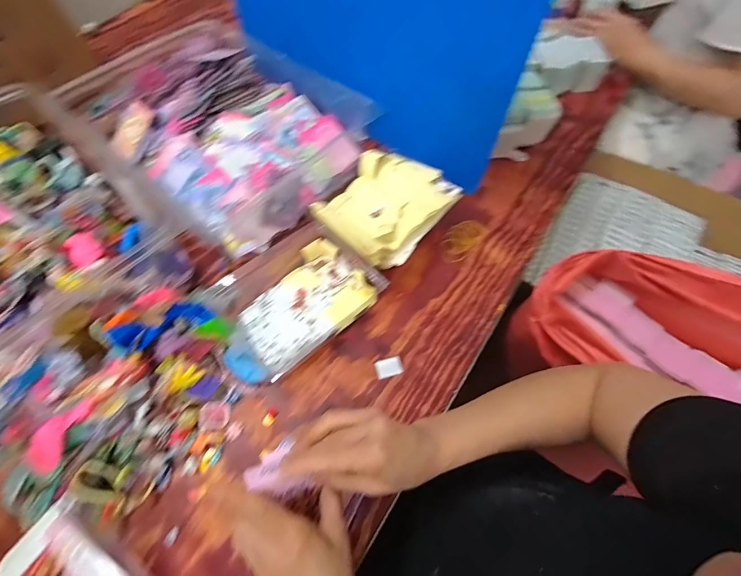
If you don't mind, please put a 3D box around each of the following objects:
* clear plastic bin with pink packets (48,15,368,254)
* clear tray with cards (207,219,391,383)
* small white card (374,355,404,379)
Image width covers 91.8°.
[{"bbox_3d":[-0.259,-0.274,0.626,0.432,0.109,0.315,41,70,19],"label":"clear plastic bin with pink packets"},{"bbox_3d":[-0.114,0.003,0.525,0.206,0.054,0.192,-41,69,-18],"label":"clear tray with cards"},{"bbox_3d":[0.026,0.110,0.501,0.037,0.004,0.026,-14,63,-7],"label":"small white card"}]

